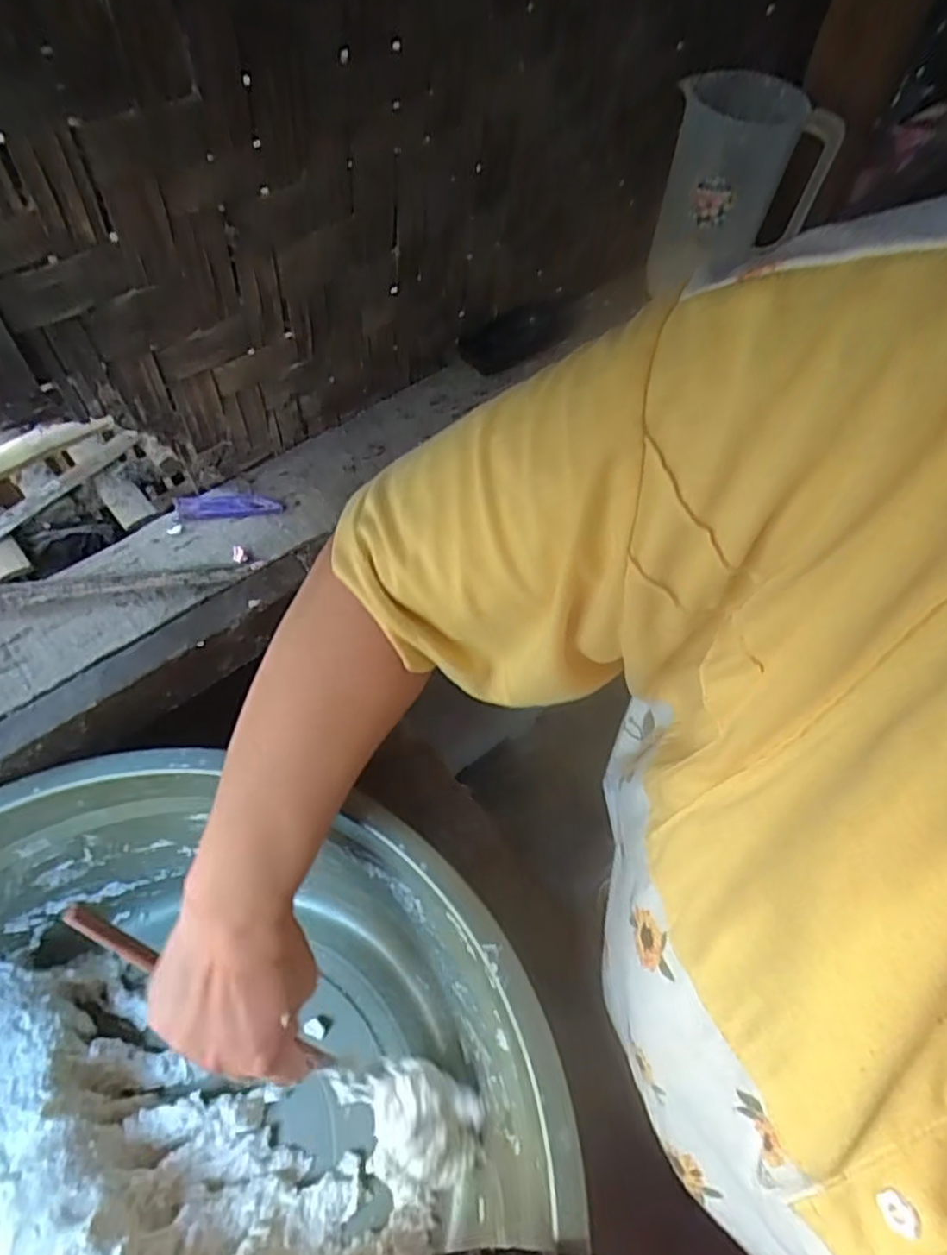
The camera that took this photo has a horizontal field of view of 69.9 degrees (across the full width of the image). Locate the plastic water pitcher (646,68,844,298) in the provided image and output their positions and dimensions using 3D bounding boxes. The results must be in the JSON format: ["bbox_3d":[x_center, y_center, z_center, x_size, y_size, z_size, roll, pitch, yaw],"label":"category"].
[{"bbox_3d":[0.260,-0.429,0.681,0.115,0.178,0.102,-5,59,-6],"label":"plastic water pitcher"}]

